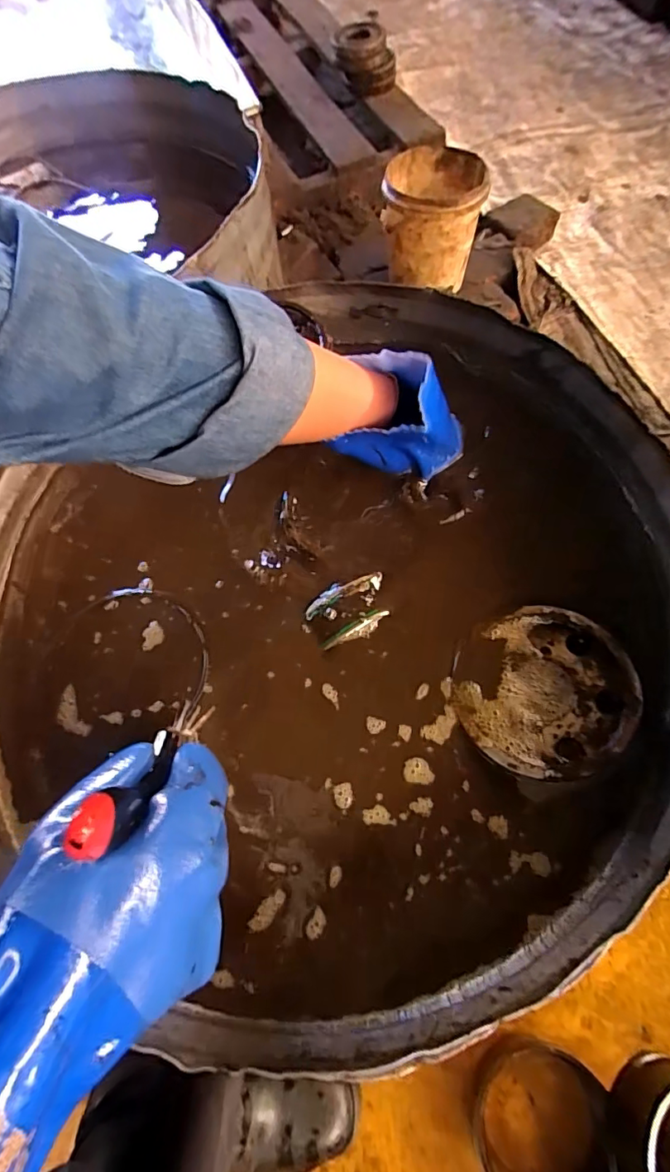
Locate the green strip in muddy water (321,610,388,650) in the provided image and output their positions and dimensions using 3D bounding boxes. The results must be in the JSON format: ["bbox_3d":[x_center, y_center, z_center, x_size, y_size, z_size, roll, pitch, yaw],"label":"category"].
[{"bbox_3d":[0.016,0.034,0.386,0.057,0.005,0.014,-29,68,-9],"label":"green strip in muddy water"}]

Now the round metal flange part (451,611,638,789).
[{"bbox_3d":[0.146,0.073,0.353,0.115,0.023,0.116,-1,66,3],"label":"round metal flange part"}]

